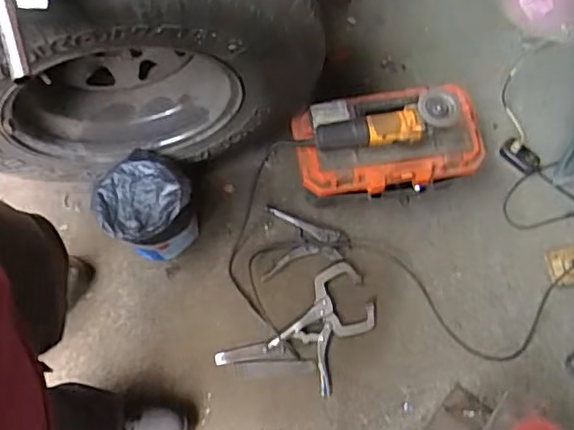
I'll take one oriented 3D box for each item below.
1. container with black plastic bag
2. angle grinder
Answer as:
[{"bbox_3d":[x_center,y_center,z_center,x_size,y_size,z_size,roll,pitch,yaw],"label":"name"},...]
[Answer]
[{"bbox_3d":[-0.287,-0.007,1.265,0.181,0.191,0.181,0,74,-2],"label":"container with black plastic bag"},{"bbox_3d":[0.190,-0.176,1.167,0.273,0.073,0.082,-12,75,-5],"label":"angle grinder"}]

